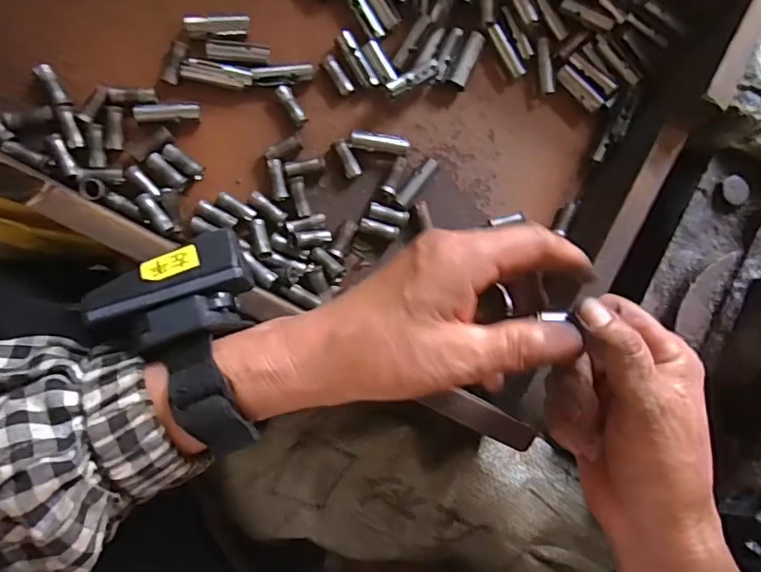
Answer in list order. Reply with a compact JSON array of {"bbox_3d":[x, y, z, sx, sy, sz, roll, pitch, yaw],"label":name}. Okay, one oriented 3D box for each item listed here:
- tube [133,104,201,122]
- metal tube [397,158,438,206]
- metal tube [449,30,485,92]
[{"bbox_3d":[-0.127,-0.103,0.320,0.037,0.009,0.010,-6,92,-9],"label":"tube"},{"bbox_3d":[0.024,-0.068,0.353,0.010,0.010,0.036,39,85,-8],"label":"metal tube"},{"bbox_3d":[0.057,-0.149,0.354,0.011,0.013,0.037,25,88,-9],"label":"metal tube"}]

